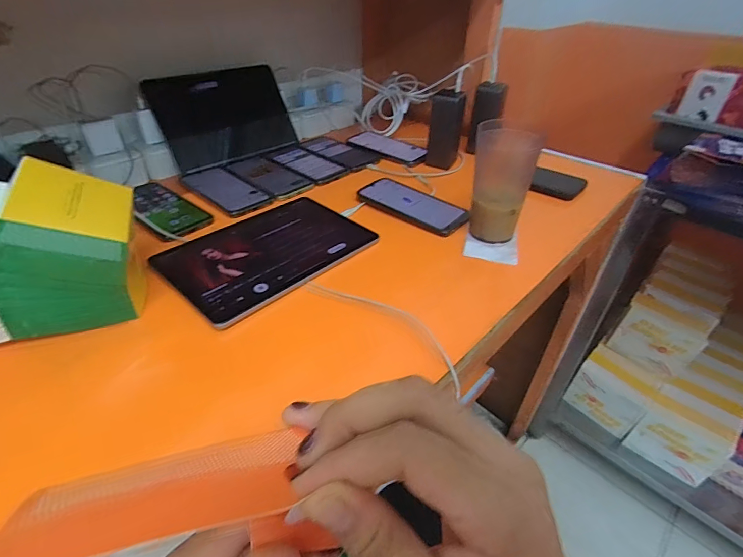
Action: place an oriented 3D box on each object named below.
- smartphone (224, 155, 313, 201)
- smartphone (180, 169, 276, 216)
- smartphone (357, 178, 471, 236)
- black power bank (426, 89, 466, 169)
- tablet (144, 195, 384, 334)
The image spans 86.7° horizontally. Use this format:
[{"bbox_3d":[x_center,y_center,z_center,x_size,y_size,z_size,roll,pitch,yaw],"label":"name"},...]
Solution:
[{"bbox_3d":[-0.179,-0.179,0.687,0.164,0.008,0.079,32,48,33],"label":"smartphone"},{"bbox_3d":[-0.237,-0.144,0.637,0.163,0.010,0.081,30,46,31],"label":"smartphone"},{"bbox_3d":[0.061,-0.116,0.606,0.080,0.009,0.169,-31,48,-34],"label":"smartphone"},{"bbox_3d":[0.135,-0.269,0.716,0.057,0.123,0.043,9,39,9],"label":"black power bank"},{"bbox_3d":[-0.131,-0.041,0.509,0.167,0.013,0.244,30,47,31],"label":"tablet"}]

